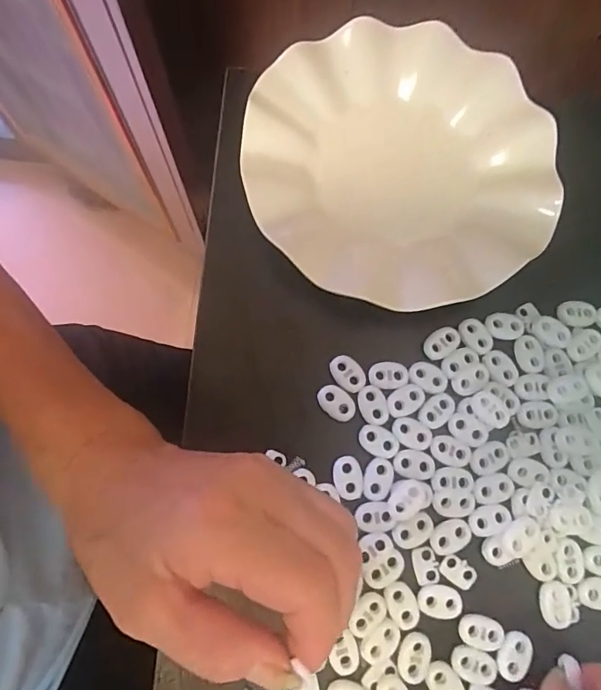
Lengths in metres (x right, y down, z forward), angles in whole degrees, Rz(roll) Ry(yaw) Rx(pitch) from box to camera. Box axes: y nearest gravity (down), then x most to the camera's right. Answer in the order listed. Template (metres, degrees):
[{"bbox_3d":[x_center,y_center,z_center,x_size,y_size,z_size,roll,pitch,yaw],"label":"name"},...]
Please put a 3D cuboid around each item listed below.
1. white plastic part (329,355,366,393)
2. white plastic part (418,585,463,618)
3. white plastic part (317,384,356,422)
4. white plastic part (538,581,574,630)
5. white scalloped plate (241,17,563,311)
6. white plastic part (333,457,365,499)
[{"bbox_3d":[0.027,0.016,0.265,0.016,0.004,0.023,-35,81,-10],"label":"white plastic part"},{"bbox_3d":[0.071,0.132,0.242,0.022,0.004,0.015,6,76,-1],"label":"white plastic part"},{"bbox_3d":[0.020,0.032,0.262,0.023,0.004,0.016,35,78,6],"label":"white plastic part"},{"bbox_3d":[0.134,0.135,0.245,0.018,0.004,0.022,1,77,-2],"label":"white plastic part"},{"bbox_3d":[0.059,-0.110,0.290,0.180,0.030,0.178,1,77,-3],"label":"white scalloped plate"},{"bbox_3d":[0.026,0.071,0.253,0.015,0.004,0.022,-10,77,-5],"label":"white plastic part"}]

